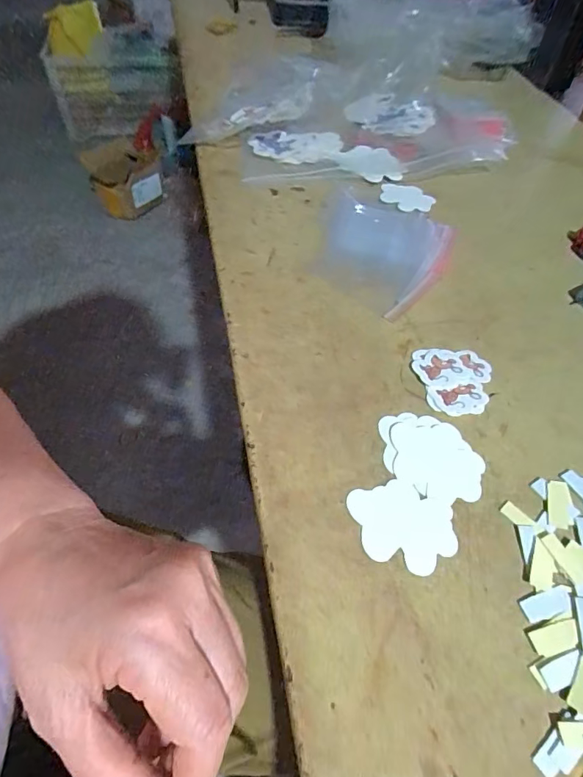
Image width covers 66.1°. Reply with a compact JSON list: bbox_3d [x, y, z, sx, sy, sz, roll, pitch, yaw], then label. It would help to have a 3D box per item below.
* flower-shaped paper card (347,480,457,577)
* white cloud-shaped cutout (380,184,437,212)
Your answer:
[{"bbox_3d":[0.068,0.080,0.265,0.056,0.004,0.055,-13,54,-14],"label":"flower-shaped paper card"},{"bbox_3d":[0.122,-0.207,0.484,0.048,0.006,0.056,-20,53,-15],"label":"white cloud-shaped cutout"}]

